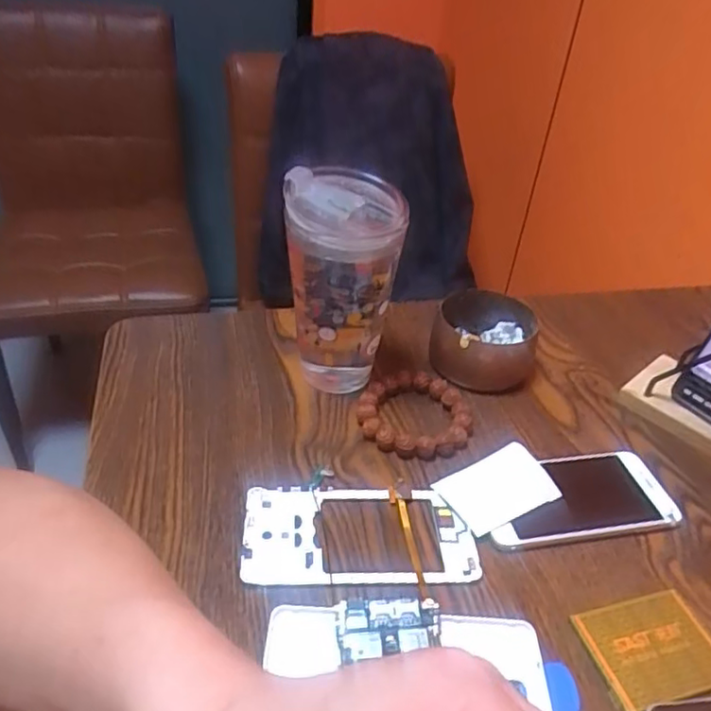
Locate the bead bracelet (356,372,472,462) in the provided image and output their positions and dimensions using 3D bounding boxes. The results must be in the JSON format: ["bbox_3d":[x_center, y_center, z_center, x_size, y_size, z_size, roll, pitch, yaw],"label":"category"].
[{"bbox_3d":[0.045,0.043,0.470,0.084,0.014,0.083,4,37,-3],"label":"bead bracelet"}]

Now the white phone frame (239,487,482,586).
[{"bbox_3d":[0.002,0.112,0.385,0.143,0.006,0.069,2,37,-5],"label":"white phone frame"}]

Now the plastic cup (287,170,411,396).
[{"bbox_3d":[-0.013,-0.050,0.469,0.082,0.158,0.072,1,38,-7],"label":"plastic cup"}]

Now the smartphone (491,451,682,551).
[{"bbox_3d":[0.150,0.096,0.421,0.132,0.009,0.068,-4,38,-12],"label":"smartphone"}]

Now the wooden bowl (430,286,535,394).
[{"bbox_3d":[0.112,-0.015,0.530,0.086,0.046,0.086,14,38,10],"label":"wooden bowl"}]

